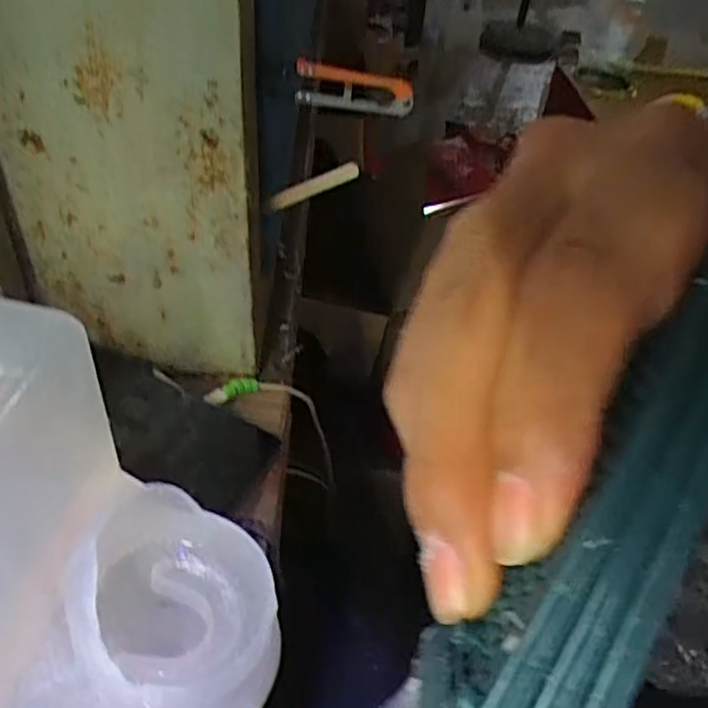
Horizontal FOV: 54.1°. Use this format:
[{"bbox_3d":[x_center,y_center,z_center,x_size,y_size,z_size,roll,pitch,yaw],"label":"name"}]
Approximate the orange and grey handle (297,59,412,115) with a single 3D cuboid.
[{"bbox_3d":[-0.001,-0.151,0.398,0.070,0.014,0.039,5,-2,-17],"label":"orange and grey handle"}]

